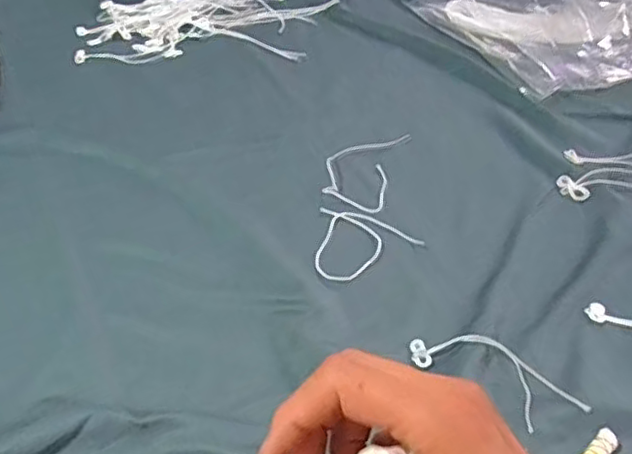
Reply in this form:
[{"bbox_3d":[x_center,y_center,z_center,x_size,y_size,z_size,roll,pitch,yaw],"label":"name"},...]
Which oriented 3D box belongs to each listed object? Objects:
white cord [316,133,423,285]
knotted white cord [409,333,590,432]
[{"bbox_3d":[0.054,-0.033,0.613,0.091,0.016,0.227,4,41,3],"label":"white cord"},{"bbox_3d":[0.126,0.104,0.449,0.121,0.009,0.049,32,49,31],"label":"knotted white cord"}]

